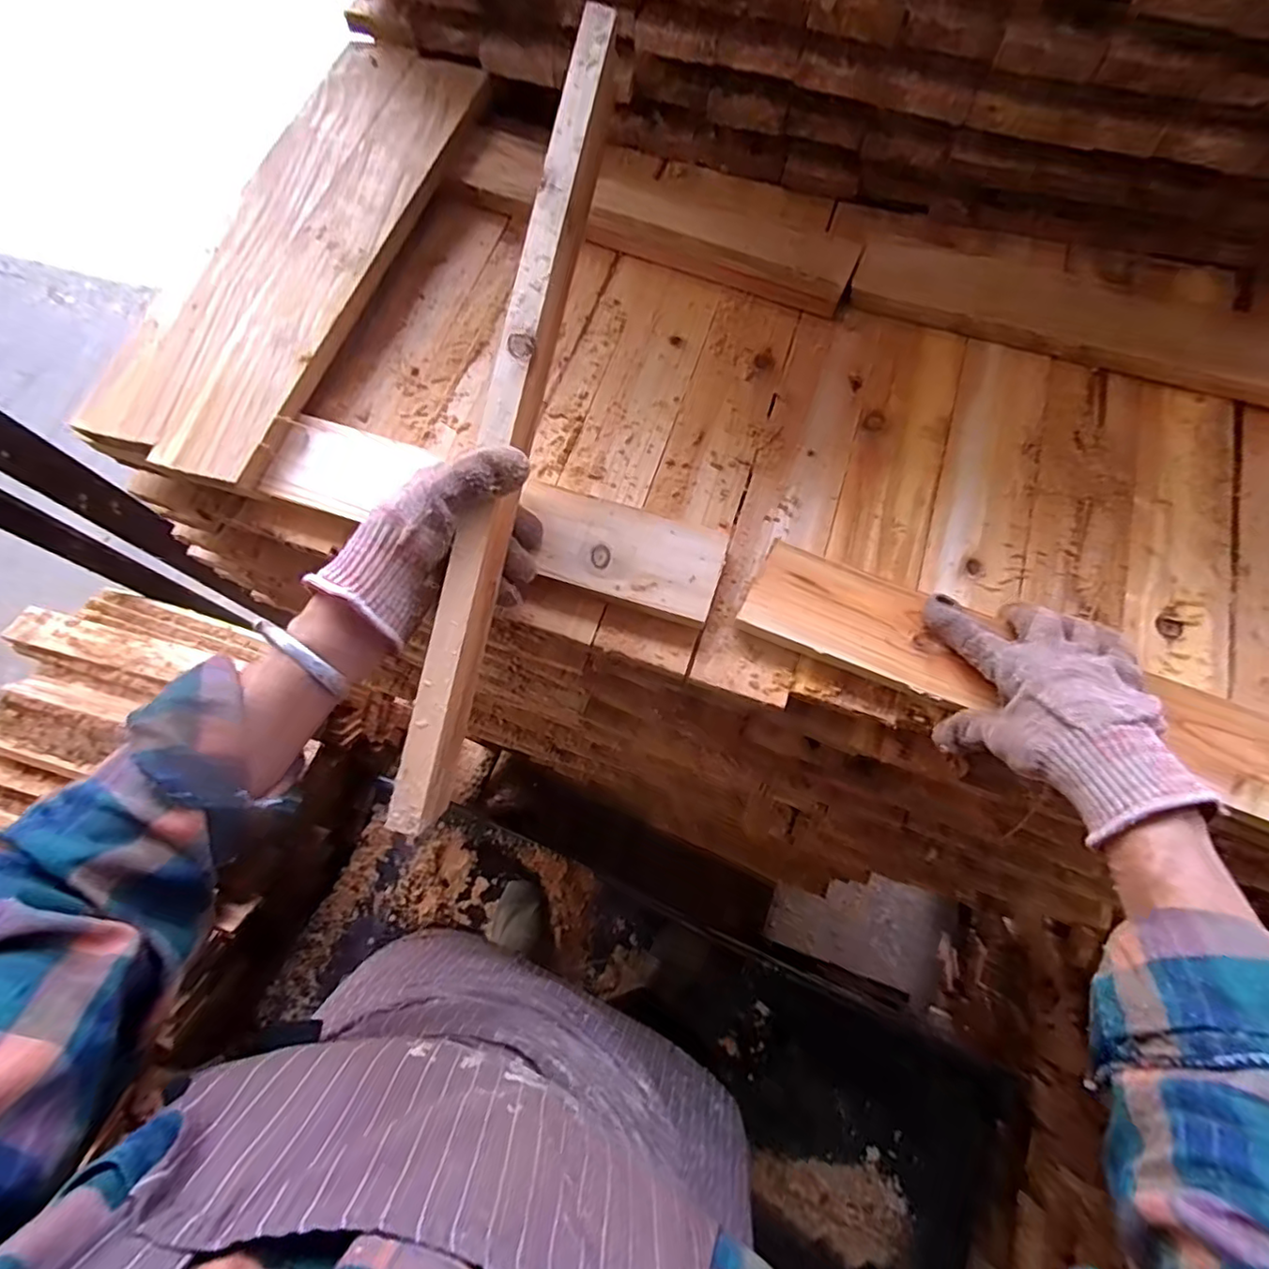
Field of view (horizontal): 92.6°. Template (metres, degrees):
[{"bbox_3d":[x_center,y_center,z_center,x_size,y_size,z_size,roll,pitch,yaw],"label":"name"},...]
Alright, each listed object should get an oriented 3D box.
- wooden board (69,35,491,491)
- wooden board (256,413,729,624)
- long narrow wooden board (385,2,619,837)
[{"bbox_3d":[-0.277,-0.335,0.514,0.145,0.030,0.458,19,71,6],"label":"wooden board"},{"bbox_3d":[-0.104,-0.091,0.463,0.346,0.028,0.076,18,71,6],"label":"wooden board"},{"bbox_3d":[-0.076,-0.125,0.386,0.020,0.069,0.489,13,88,4],"label":"long narrow wooden board"}]

